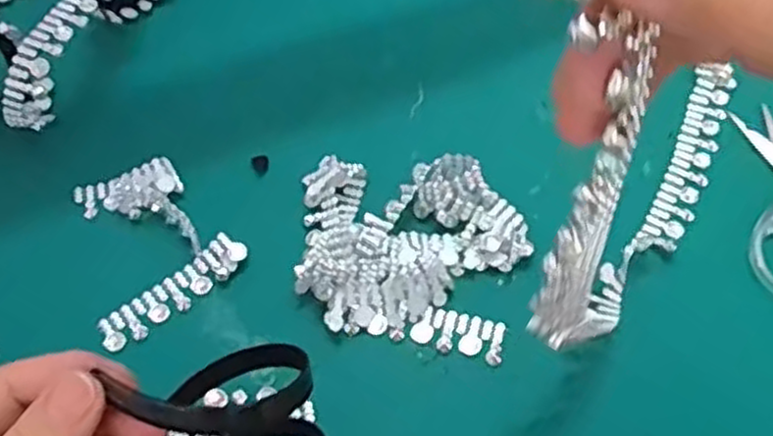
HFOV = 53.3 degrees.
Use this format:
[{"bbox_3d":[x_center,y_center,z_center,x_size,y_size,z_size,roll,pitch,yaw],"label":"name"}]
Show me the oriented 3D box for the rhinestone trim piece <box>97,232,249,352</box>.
[{"bbox_3d":[-0.105,0.037,0.381,0.078,0.011,0.020,-36,65,-18],"label":"rhinestone trim piece"}]

